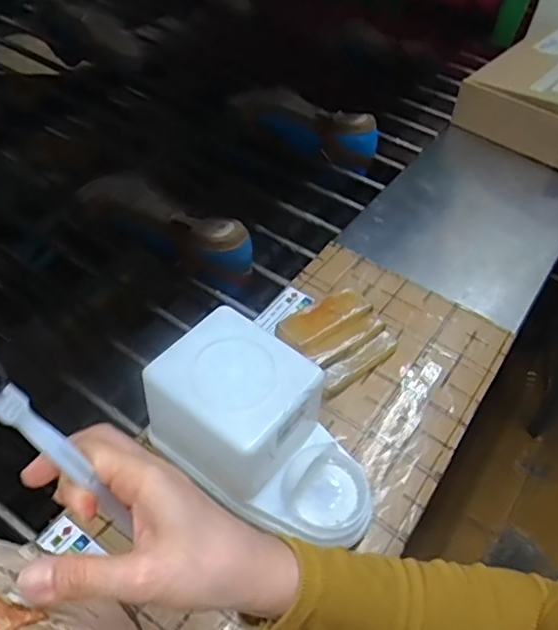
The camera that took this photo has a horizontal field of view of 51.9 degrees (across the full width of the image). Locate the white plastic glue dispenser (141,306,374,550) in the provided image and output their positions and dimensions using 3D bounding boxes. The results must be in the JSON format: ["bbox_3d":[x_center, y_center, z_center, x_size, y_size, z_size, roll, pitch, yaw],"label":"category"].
[{"bbox_3d":[-0.007,0.093,0.451,0.187,0.115,0.106,30,53,20],"label":"white plastic glue dispenser"}]

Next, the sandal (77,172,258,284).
[{"bbox_3d":[-0.138,-0.106,0.710,0.227,0.068,0.062,26,52,17],"label":"sandal"}]

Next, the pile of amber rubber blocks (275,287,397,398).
[{"bbox_3d":[0.057,0.024,0.557,0.096,0.039,0.080,-35,60,-29],"label":"pile of amber rubber blocks"}]

